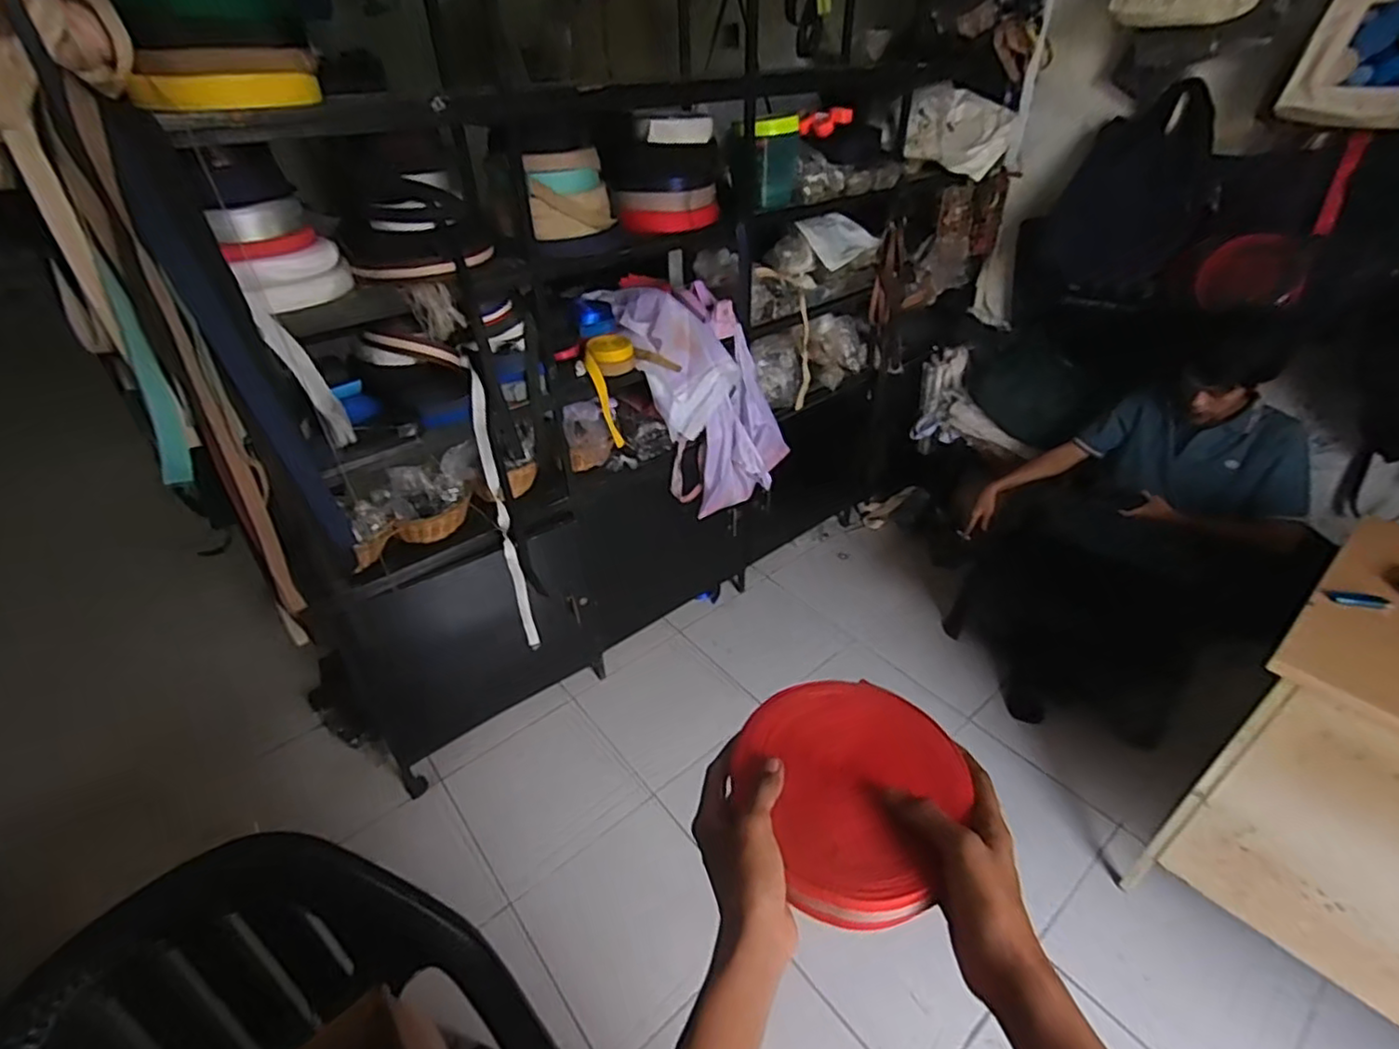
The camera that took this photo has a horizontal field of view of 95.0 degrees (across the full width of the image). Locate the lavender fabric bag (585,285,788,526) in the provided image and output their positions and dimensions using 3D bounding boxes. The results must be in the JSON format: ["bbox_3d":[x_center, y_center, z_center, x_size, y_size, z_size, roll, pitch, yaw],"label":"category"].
[{"bbox_3d":[0.000,-0.314,1.667,0.354,0.675,0.218,-30,36,12],"label":"lavender fabric bag"}]

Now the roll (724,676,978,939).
[{"bbox_3d":[0.108,0.184,0.467,0.155,0.024,0.183,12,39,18],"label":"roll"}]

